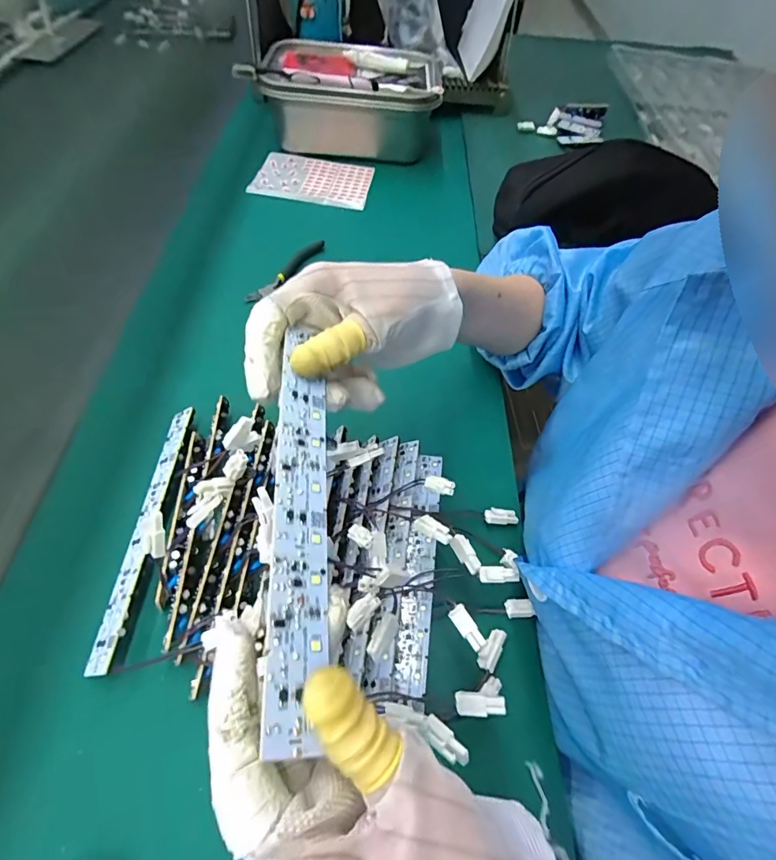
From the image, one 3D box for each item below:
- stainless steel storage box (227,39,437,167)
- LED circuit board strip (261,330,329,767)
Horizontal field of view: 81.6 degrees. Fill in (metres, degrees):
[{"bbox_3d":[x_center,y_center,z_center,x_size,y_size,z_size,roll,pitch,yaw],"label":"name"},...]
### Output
[{"bbox_3d":[-0.061,-0.469,0.642,0.258,0.095,0.154,3,55,-1],"label":"stainless steel storage box"},{"bbox_3d":[-0.037,0.029,0.193,0.024,0.004,0.176,18,48,-30],"label":"LED circuit board strip"}]

